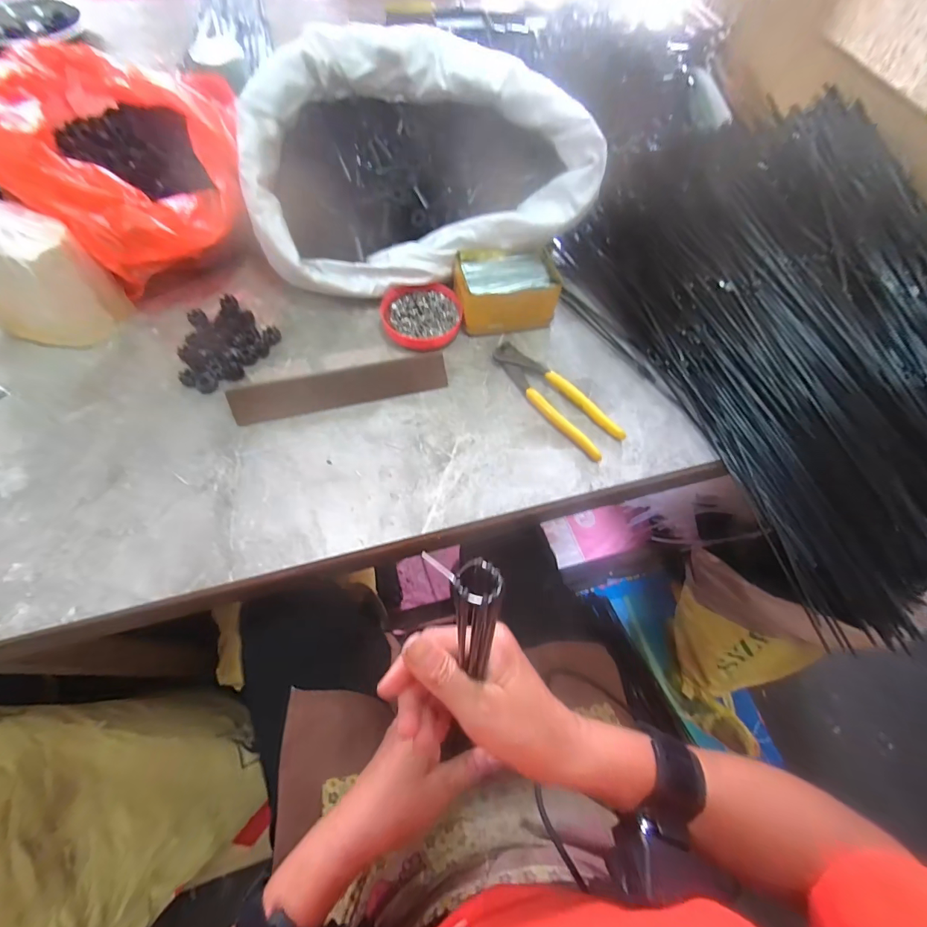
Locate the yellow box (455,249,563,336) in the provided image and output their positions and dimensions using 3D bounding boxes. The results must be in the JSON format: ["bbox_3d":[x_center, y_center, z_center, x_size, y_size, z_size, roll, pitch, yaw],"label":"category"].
[{"bbox_3d":[0.049,-0.203,0.502,0.116,0.054,0.085,-9,63,-8],"label":"yellow box"}]

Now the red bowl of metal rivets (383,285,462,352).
[{"bbox_3d":[-0.048,-0.171,0.498,0.087,0.022,0.084,1,62,-2],"label":"red bowl of metal rivets"}]

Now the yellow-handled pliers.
[{"bbox_3d":[0.096,-0.074,0.460,0.049,0.016,0.164,-39,71,-20],"label":"yellow-handled pliers"}]

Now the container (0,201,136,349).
[{"bbox_3d":[-0.429,-0.196,0.402,0.092,0.173,0.115,40,67,16],"label":"container"}]

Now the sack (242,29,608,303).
[{"bbox_3d":[-0.059,-0.338,0.477,0.354,0.145,0.219,-10,63,-8],"label":"sack"}]

